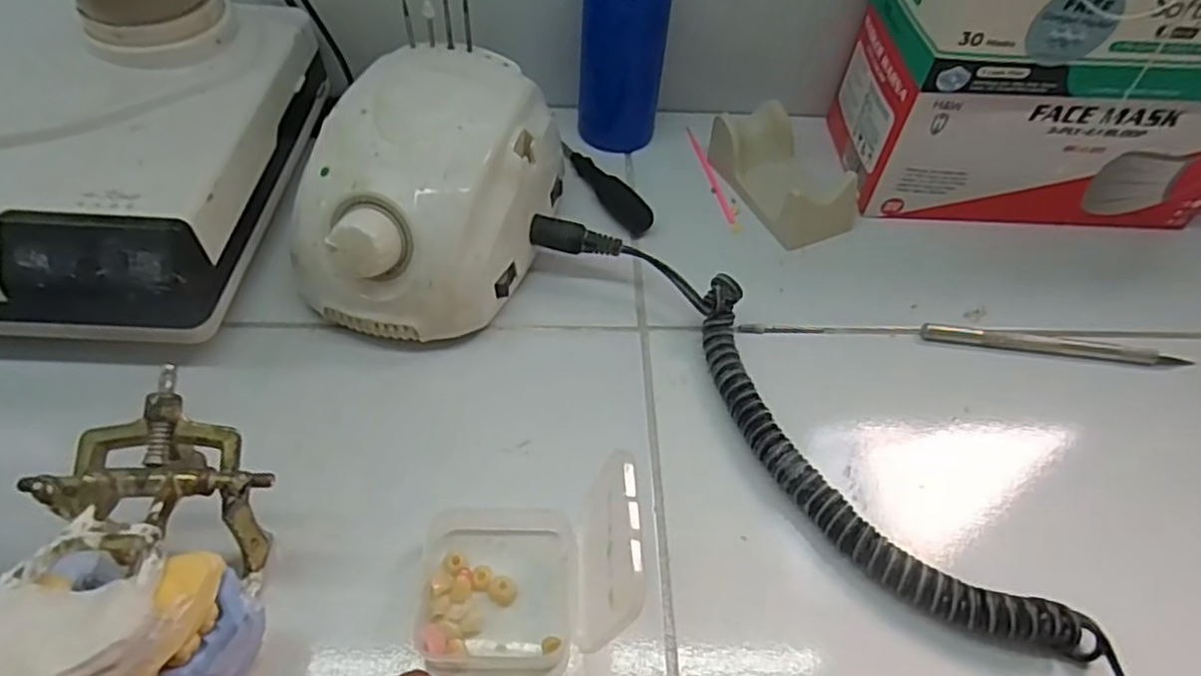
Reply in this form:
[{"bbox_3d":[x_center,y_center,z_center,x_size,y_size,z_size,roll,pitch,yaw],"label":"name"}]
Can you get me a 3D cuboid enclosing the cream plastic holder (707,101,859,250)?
[{"bbox_3d":[0.108,-0.100,0.413,0.051,0.033,0.092,-20,56,-19],"label":"cream plastic holder"}]

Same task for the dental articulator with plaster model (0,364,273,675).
[{"bbox_3d":[-0.141,0.075,0.225,0.065,0.081,0.112,-16,54,-16],"label":"dental articulator with plaster model"}]

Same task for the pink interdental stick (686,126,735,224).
[{"bbox_3d":[0.069,-0.105,0.438,0.007,0.006,0.093,-8,53,-10],"label":"pink interdental stick"}]

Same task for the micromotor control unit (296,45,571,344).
[{"bbox_3d":[-0.080,-0.070,0.341,0.094,0.085,0.134,13,52,7],"label":"micromotor control unit"}]

